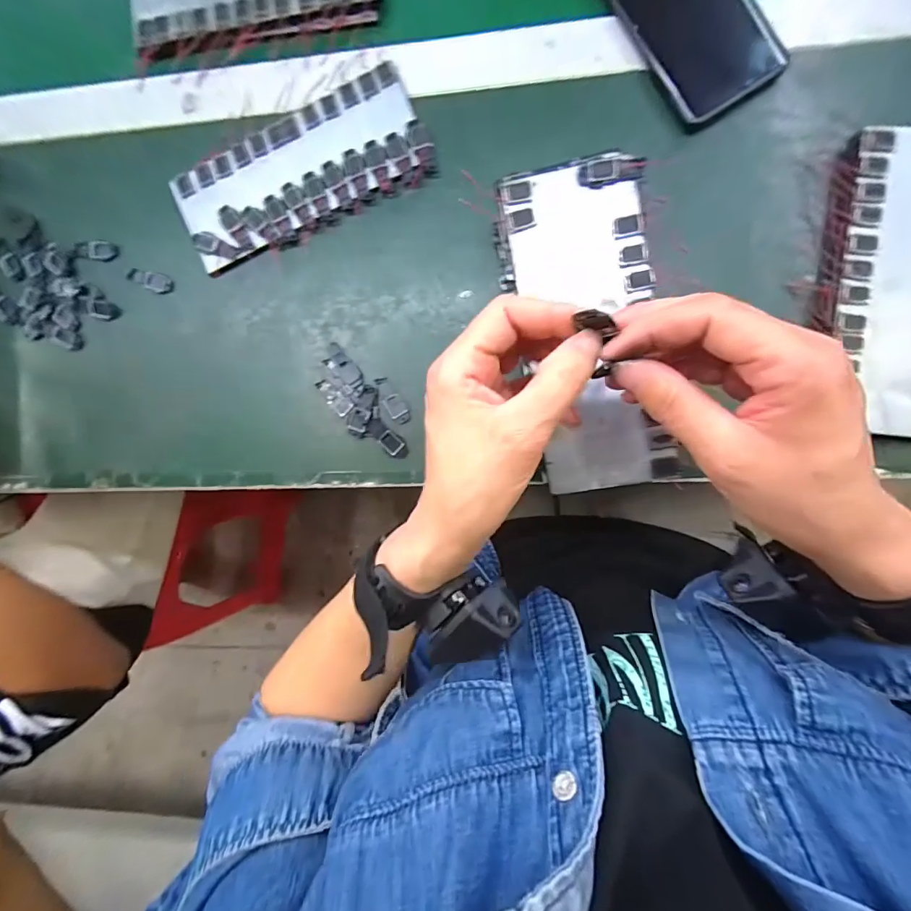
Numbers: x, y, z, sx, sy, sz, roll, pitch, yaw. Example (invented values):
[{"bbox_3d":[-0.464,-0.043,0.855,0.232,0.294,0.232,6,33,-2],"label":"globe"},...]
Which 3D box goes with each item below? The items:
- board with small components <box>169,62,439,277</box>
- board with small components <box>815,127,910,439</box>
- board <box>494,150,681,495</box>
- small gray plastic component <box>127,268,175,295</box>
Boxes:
[{"bbox_3d":[-0.123,-0.221,0.351,0.199,0.008,0.088,-22,90,8],"label":"board with small components"},{"bbox_3d":[0.298,-0.114,0.303,0.086,0.023,0.197,4,94,7],"label":"board with small components"},{"bbox_3d":[0.081,-0.079,0.280,0.088,0.011,0.202,-7,93,7],"label":"board"},{"bbox_3d":[-0.256,-0.148,0.376,0.039,0.004,0.016,23,96,6],"label":"small gray plastic component"}]

